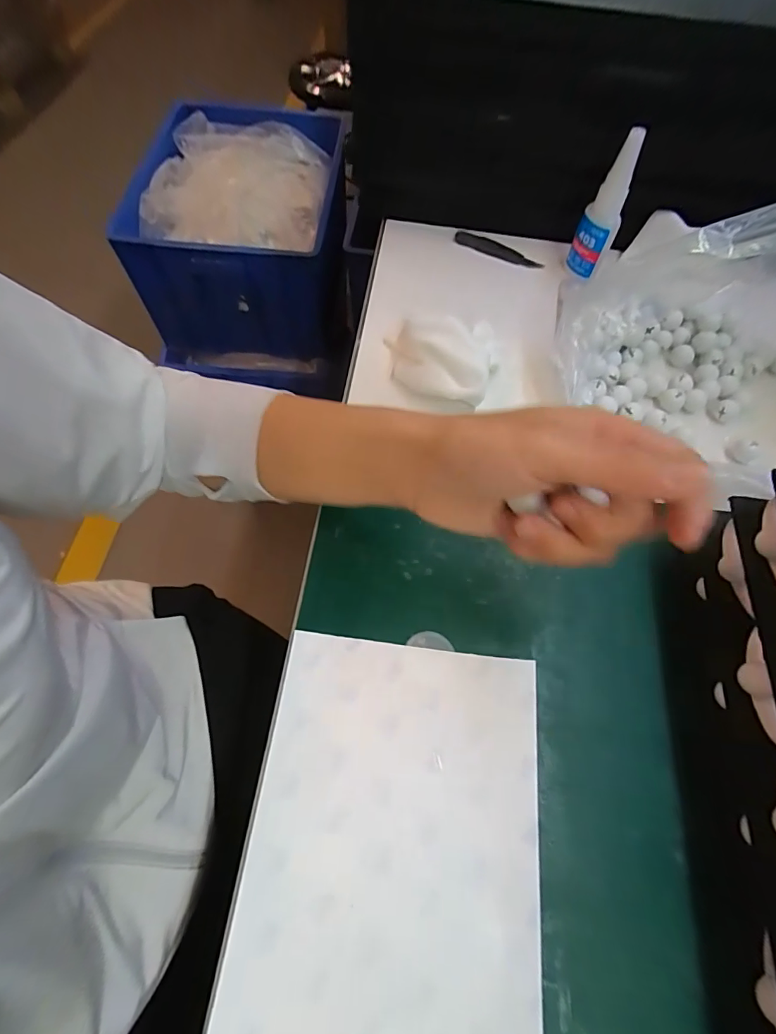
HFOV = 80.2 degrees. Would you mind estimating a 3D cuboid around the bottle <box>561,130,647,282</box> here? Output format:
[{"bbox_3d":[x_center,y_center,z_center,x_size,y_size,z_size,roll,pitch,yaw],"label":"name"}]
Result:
[{"bbox_3d":[0.177,-0.248,0.381,0.031,0.110,0.030,22,65,8],"label":"bottle"}]

